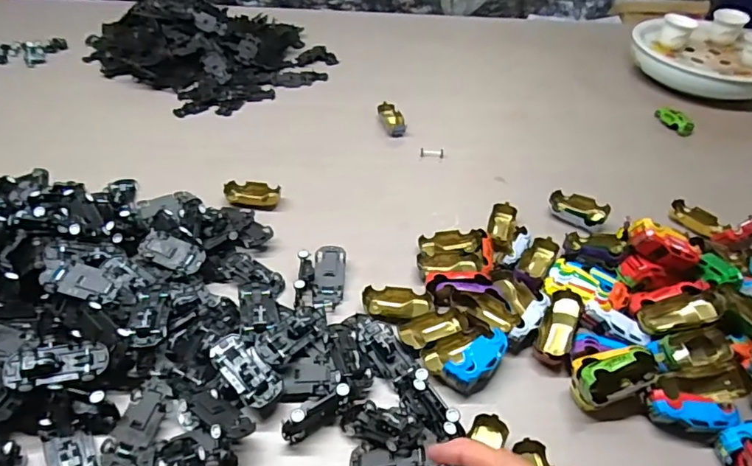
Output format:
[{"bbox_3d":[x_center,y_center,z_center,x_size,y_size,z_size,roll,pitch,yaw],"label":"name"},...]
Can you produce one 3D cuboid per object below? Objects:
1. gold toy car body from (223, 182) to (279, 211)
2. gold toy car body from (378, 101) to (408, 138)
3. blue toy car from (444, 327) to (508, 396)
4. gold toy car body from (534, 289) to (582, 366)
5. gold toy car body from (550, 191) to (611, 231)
[{"bbox_3d":[-0.143,-0.042,0.580,0.061,0.018,0.034,8,43,4],"label":"gold toy car body"},{"bbox_3d":[0.024,-0.162,0.719,0.029,0.018,0.060,-13,46,-18],"label":"gold toy car body"},{"bbox_3d":[0.087,0.109,0.424,0.064,0.027,0.025,-26,51,-29],"label":"blue toy car"},{"bbox_3d":[0.162,0.086,0.450,0.027,0.028,0.070,21,66,17],"label":"gold toy car body"},{"bbox_3d":[0.230,-0.025,0.578,0.063,0.027,0.032,32,50,26],"label":"gold toy car body"}]

